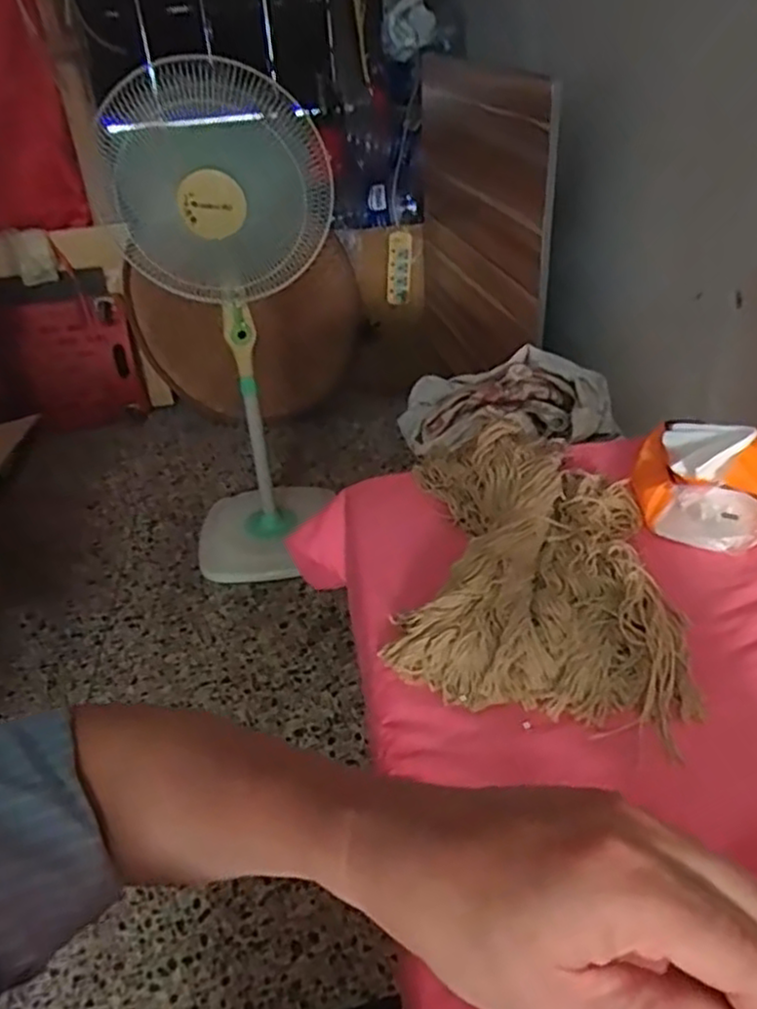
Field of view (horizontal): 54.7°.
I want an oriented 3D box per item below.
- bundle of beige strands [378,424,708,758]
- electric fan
[{"bbox_3d":[0.139,0.037,0.663,0.232,0.058,0.349,2,37,10],"label":"bundle of beige strands"},{"bbox_3d":[-0.305,-0.364,1.650,0.433,1.079,0.483,-15,37,-13],"label":"electric fan"}]

